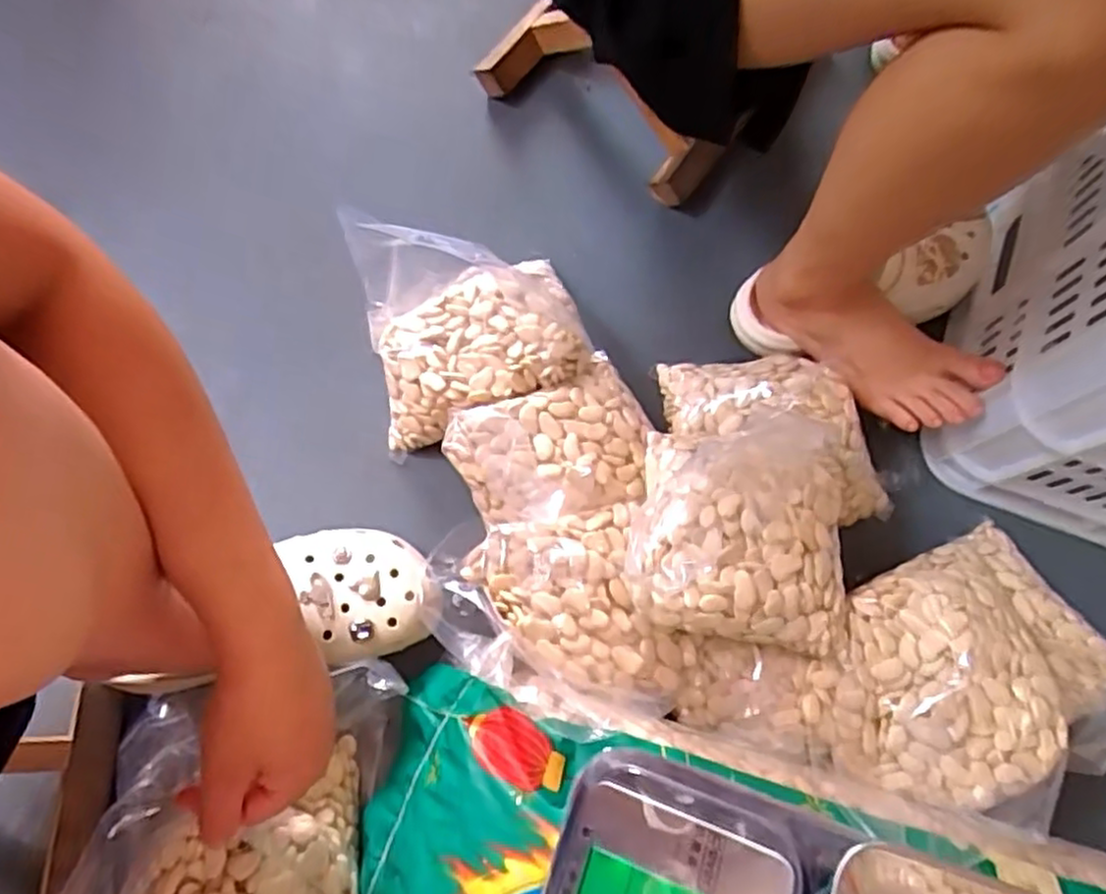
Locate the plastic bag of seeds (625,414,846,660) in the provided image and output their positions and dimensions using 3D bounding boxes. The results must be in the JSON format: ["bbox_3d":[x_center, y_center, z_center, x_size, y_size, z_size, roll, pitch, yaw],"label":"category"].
[{"bbox_3d":[0.143,0.057,0.541,0.163,0.041,0.183,3,75,0],"label":"plastic bag of seeds"}]

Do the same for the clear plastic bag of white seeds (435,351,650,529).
[{"bbox_3d":[0.003,0.003,0.594,0.159,0.039,0.125,-23,76,-7],"label":"clear plastic bag of white seeds"}]

